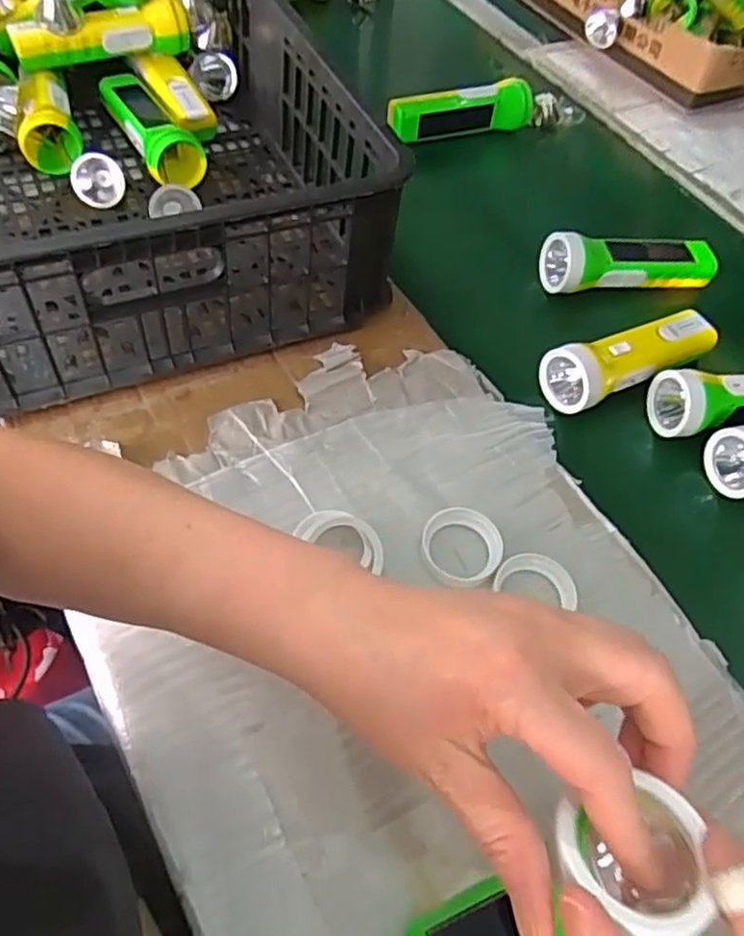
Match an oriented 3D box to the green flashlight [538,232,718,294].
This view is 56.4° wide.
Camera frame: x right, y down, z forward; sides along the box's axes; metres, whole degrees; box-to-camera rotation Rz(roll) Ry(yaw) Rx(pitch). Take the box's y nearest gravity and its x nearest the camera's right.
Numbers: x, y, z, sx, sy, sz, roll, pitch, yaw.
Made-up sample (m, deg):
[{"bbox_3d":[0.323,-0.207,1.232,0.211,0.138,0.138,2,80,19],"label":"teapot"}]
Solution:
[{"bbox_3d":[0.230,-0.189,0.627,0.153,0.046,0.053,-5,58,-7],"label":"green flashlight"}]

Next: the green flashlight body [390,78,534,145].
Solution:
[{"bbox_3d":[0.093,-0.379,0.734,0.157,0.041,0.034,-15,59,-13],"label":"green flashlight body"}]

